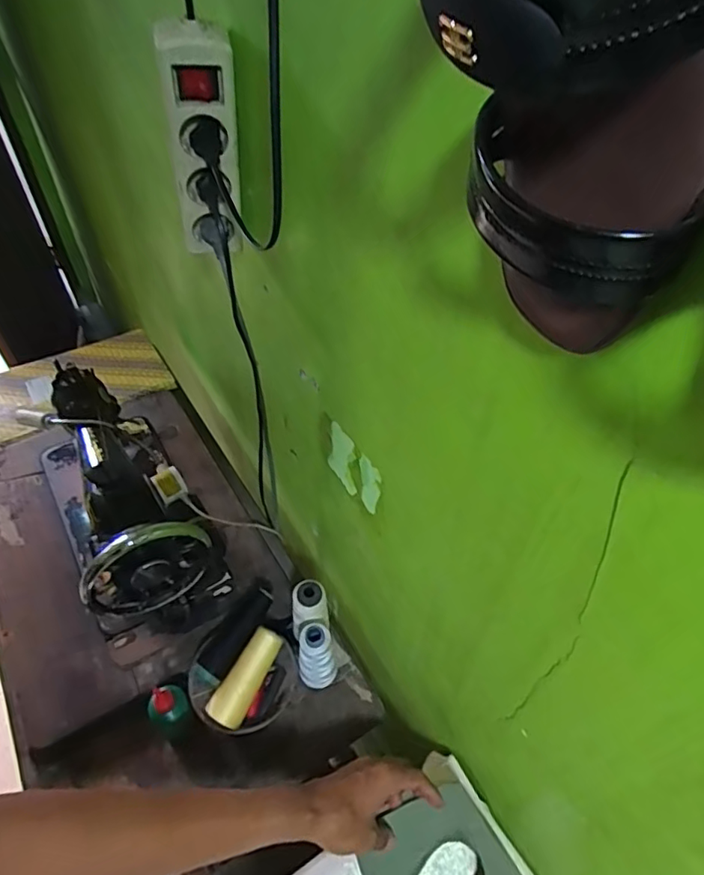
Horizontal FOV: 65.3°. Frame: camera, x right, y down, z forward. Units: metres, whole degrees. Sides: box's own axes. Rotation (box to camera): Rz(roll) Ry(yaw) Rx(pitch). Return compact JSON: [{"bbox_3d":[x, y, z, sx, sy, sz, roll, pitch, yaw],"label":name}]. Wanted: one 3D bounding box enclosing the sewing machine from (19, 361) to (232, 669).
[{"bbox_3d":[-0.321,0.064,0.745,0.168,0.203,0.376,-24,53,-22],"label":"sewing machine"}]

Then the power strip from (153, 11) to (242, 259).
[{"bbox_3d":[-0.124,-0.233,0.457,0.056,0.196,0.044,-18,69,-18],"label":"power strip"}]

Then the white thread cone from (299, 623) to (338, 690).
[{"bbox_3d":[-0.043,0.267,0.665,0.048,0.116,0.040,-10,47,-11],"label":"white thread cone"}]

